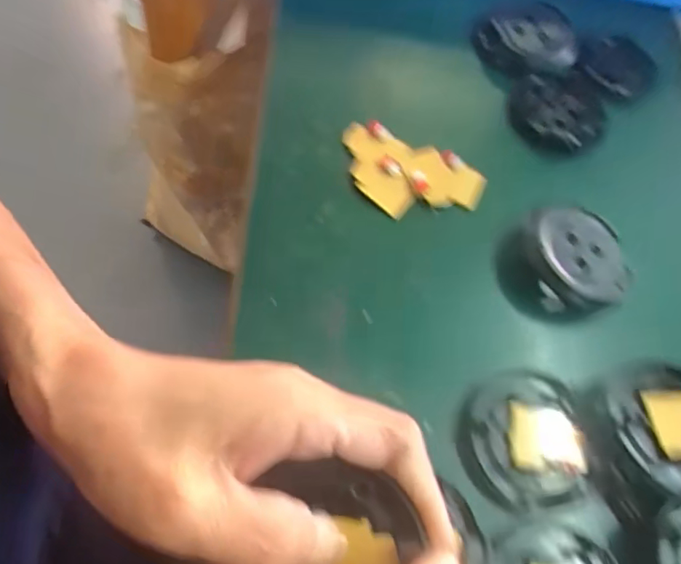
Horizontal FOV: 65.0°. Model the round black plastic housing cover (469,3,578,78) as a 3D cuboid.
[{"bbox_3d":[0.147,-0.188,0.412,0.080,0.015,0.071,-29,72,-23],"label":"round black plastic housing cover"}]

